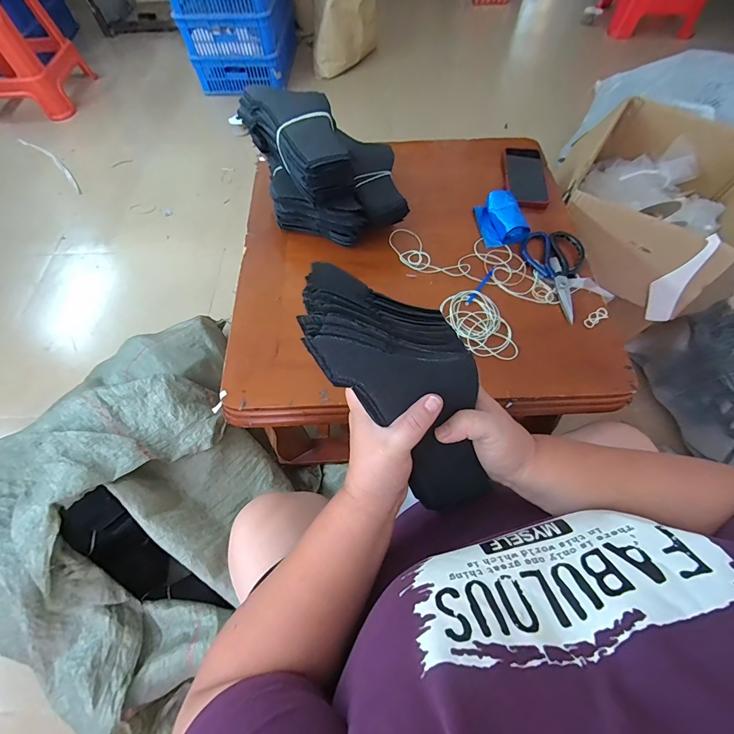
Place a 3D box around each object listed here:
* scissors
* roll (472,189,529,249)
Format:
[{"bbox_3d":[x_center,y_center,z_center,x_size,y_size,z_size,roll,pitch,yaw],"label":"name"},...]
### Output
[{"bbox_3d":[0.346,-0.167,0.628,0.103,0.018,0.176,-18,63,-8],"label":"scissors"},{"bbox_3d":[0.246,-0.277,0.668,0.073,0.037,0.116,-9,63,-3],"label":"roll"}]

